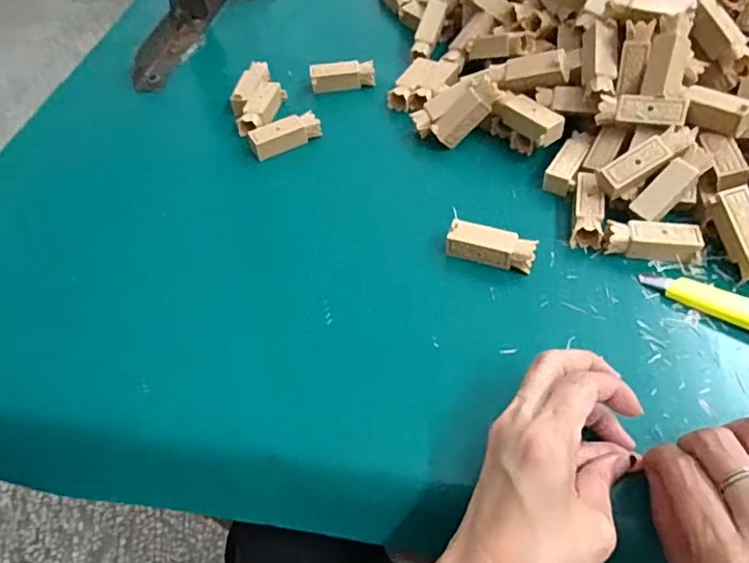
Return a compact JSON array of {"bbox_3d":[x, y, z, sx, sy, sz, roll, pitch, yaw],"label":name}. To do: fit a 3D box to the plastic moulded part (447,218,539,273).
[{"bbox_3d":[0.083,-0.025,0.402,0.060,0.021,0.022,13,54,14],"label":"plastic moulded part"}]

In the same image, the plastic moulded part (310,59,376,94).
[{"bbox_3d":[-0.030,-0.198,0.540,0.060,0.022,0.020,-7,52,-1],"label":"plastic moulded part"}]

